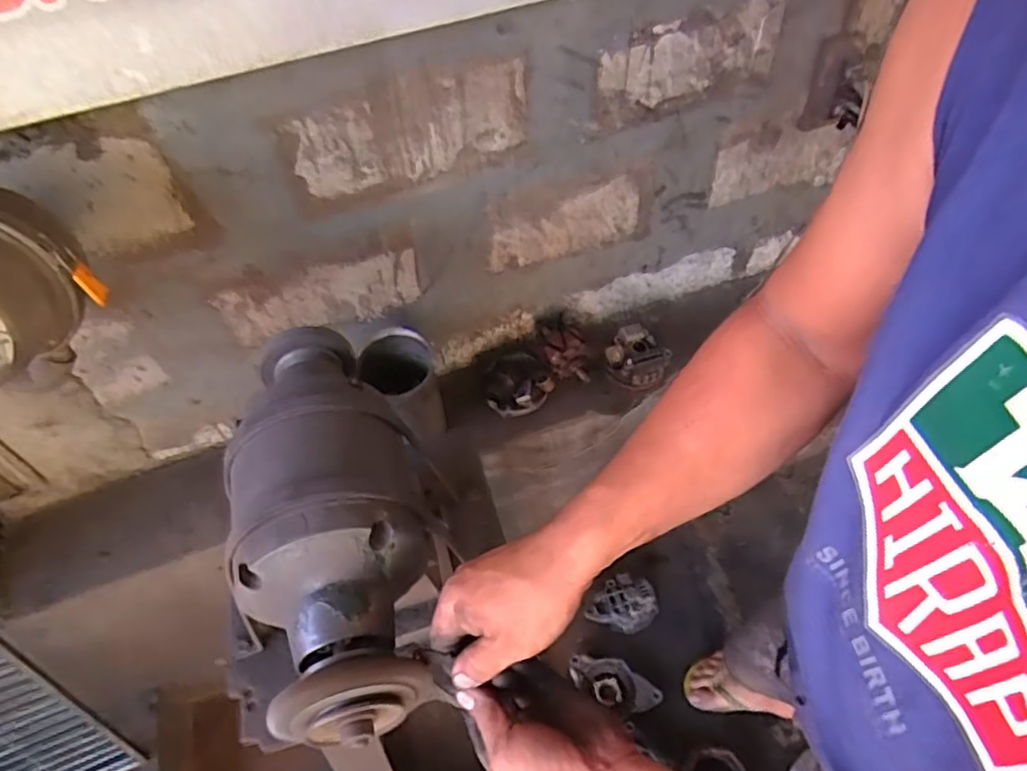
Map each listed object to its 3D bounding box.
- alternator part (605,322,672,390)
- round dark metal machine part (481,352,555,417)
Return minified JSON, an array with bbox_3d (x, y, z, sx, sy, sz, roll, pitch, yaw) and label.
[{"bbox_3d":[0.218,-0.050,1.127,0.110,0.068,0.094,-7,49,-1],"label":"alternator part"},{"bbox_3d":[0.003,-0.006,1.157,0.117,0.041,0.117,-2,49,3],"label":"round dark metal machine part"}]

